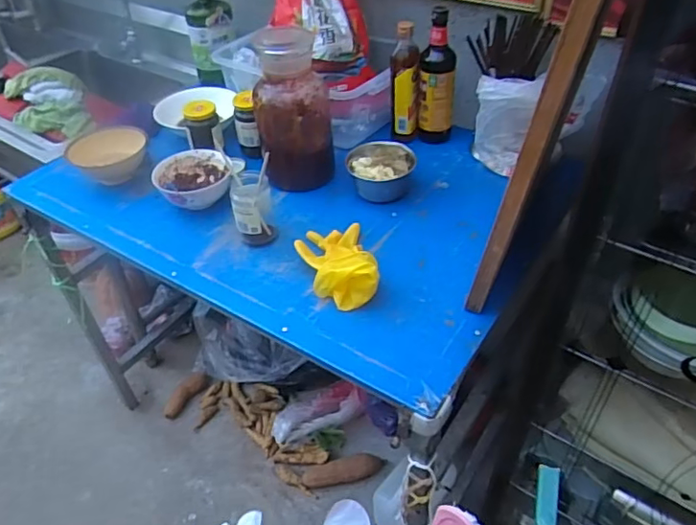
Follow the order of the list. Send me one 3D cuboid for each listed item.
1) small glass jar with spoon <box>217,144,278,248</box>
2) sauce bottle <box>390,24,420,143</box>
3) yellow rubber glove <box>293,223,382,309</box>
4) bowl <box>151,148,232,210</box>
[{"bbox_3d":[-0.164,-0.099,0.973,0.073,0.127,0.087,-12,45,-11],"label":"small glass jar with spoon"},{"bbox_3d":[0.118,-0.364,1.167,0.061,0.236,0.057,-1,44,1],"label":"sauce bottle"},{"bbox_3d":[-0.020,-0.010,0.910,0.113,0.074,0.184,-9,45,-8],"label":"yellow rubber glove"},{"bbox_3d":[-0.295,-0.150,1.090,0.137,0.064,0.148,-1,44,1],"label":"bowl"}]

